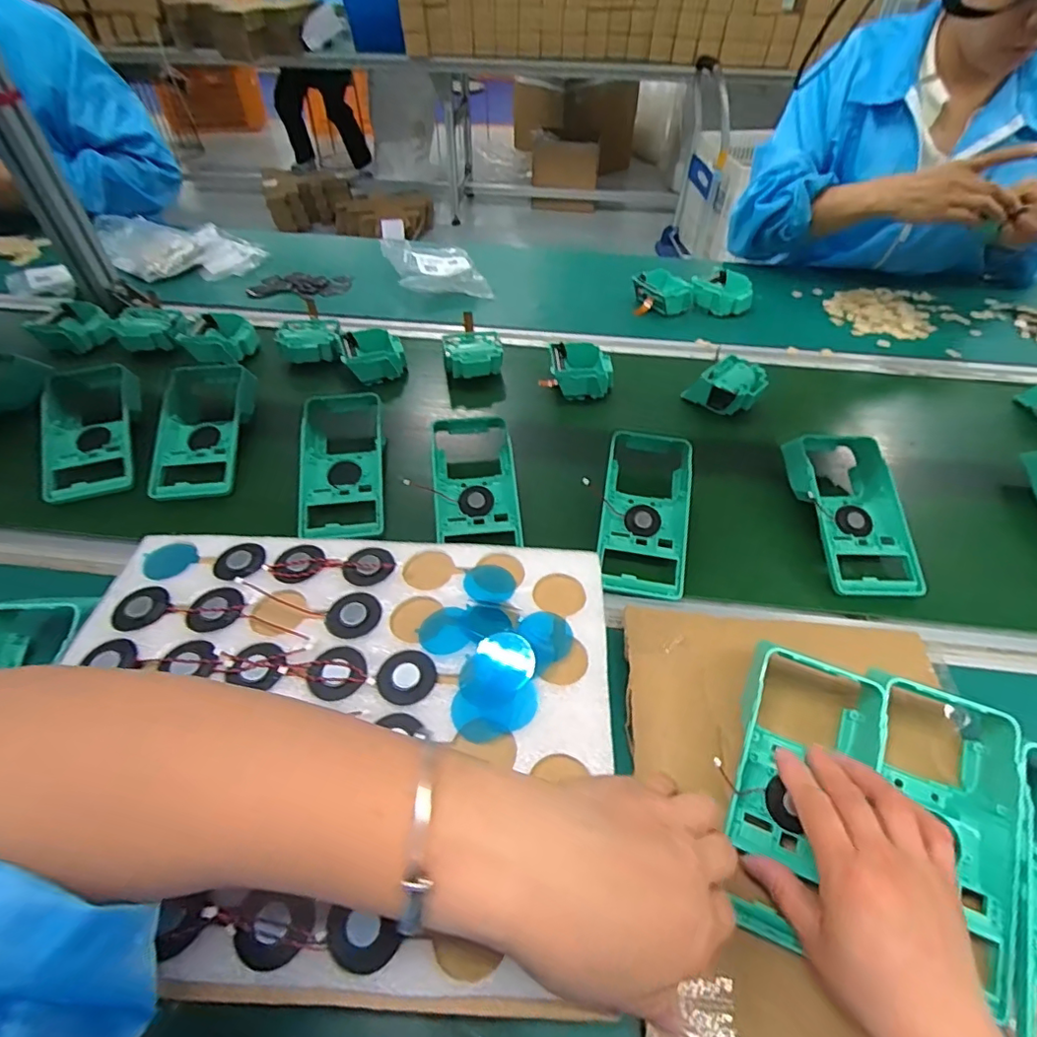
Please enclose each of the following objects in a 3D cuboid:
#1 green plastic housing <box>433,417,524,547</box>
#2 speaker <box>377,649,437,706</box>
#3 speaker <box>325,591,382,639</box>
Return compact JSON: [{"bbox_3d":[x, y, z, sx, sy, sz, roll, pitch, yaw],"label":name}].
[{"bbox_3d":[-0.044,-0.041,0.556,0.082,0.048,0.167,-5,48,-4],"label":"green plastic housing"},{"bbox_3d":[-0.066,0.094,0.325,0.033,0.004,0.032,0,48,0],"label":"speaker"},{"bbox_3d":[-0.106,0.061,0.351,0.036,0.004,0.033,0,48,0],"label":"speaker"}]

